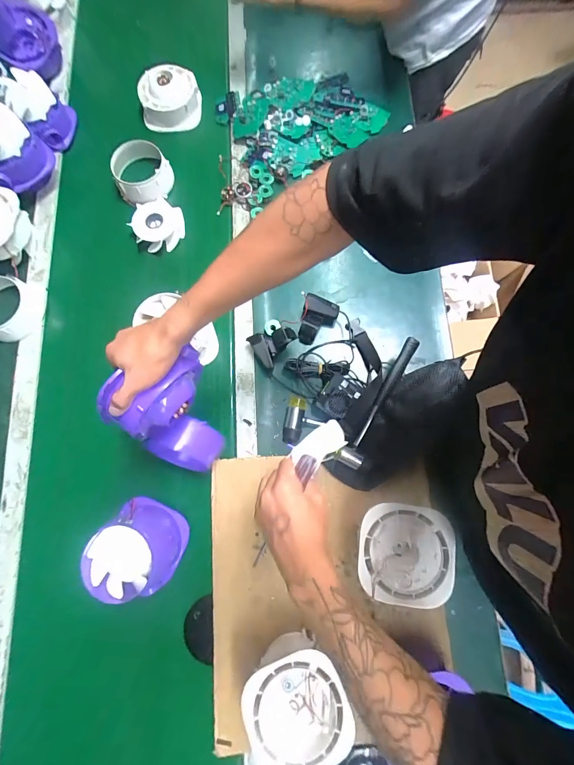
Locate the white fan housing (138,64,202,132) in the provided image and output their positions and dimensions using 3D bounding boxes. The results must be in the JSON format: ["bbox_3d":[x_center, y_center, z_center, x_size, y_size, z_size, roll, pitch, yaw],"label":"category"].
[{"bbox_3d":[-0.273,-0.662,0.754,0.140,0.089,0.093,-18,78,-3],"label":"white fan housing"}]

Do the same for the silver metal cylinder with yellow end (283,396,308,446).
[{"bbox_3d":[0.013,0.070,0.619,0.035,0.037,0.092,11,78,3],"label":"silver metal cylinder with yellow end"}]

